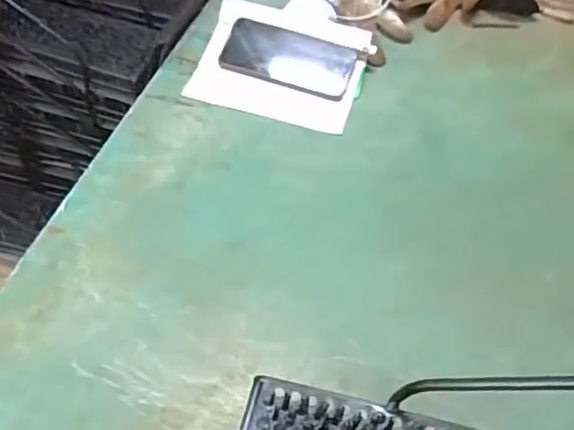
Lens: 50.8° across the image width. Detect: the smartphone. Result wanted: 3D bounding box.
[{"bbox_3d":[0.001,-0.197,0.762,0.163,0.007,0.079,17,72,7],"label":"smartphone"}]

